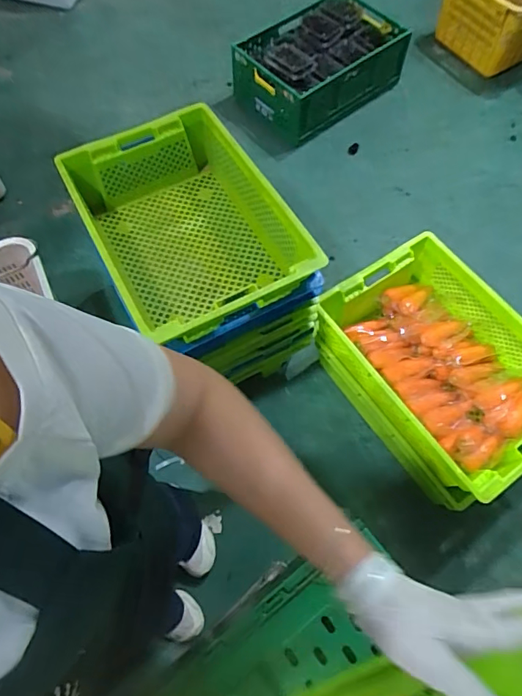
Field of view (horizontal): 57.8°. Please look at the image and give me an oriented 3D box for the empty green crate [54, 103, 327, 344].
[{"bbox_3d":[-0.181,-0.276,1.167,0.385,0.287,0.620,-29,68,-13],"label":"empty green crate"}]

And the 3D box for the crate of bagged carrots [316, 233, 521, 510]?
[{"bbox_3d":[0.464,0.040,1.229,0.406,0.203,0.586,-33,69,-14],"label":"crate of bagged carrots"}]

